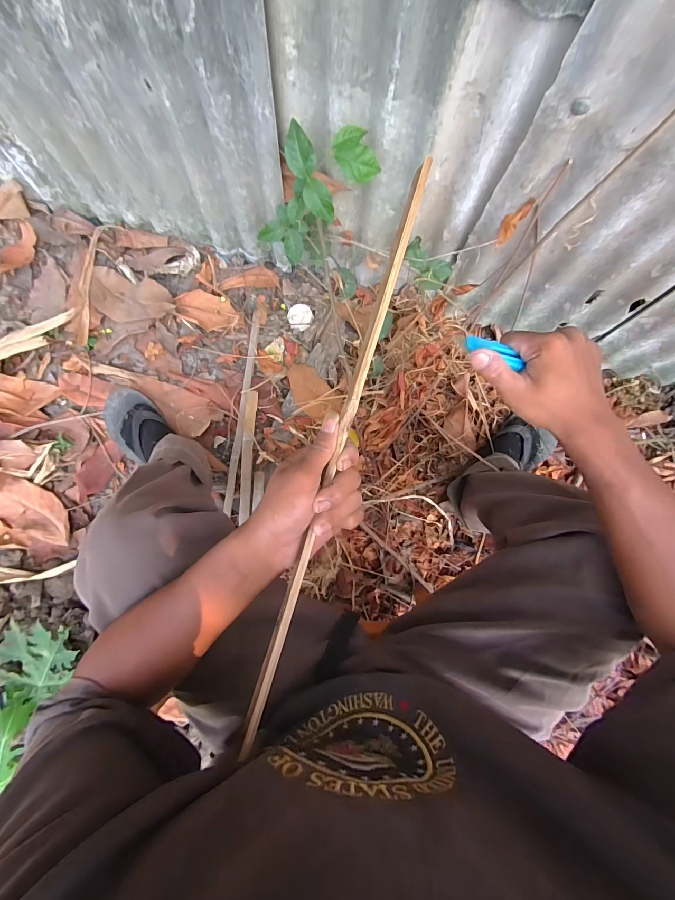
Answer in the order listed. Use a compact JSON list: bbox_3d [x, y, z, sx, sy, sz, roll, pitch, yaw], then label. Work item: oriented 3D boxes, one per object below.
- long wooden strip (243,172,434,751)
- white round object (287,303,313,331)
[{"bbox_3d":[0.005,-0.015,0.304,0.012,0.010,0.507,17,84,1],"label":"long wooden strip"},{"bbox_3d":[-0.085,-0.302,0.819,0.052,0.020,0.053,0,82,-2],"label":"white round object"}]

